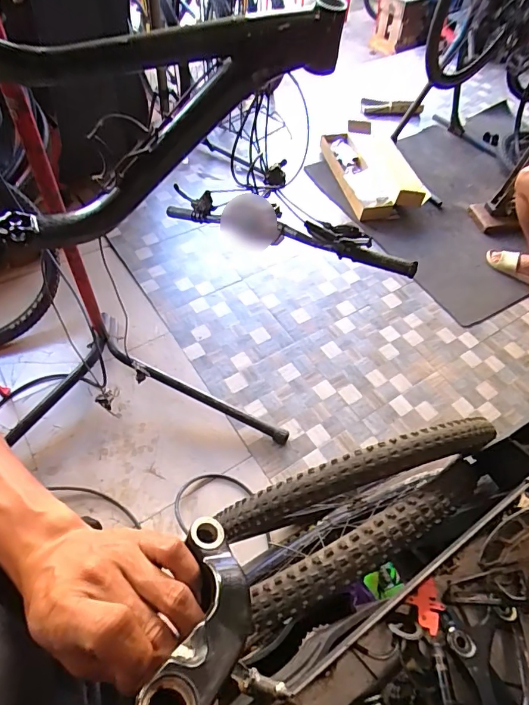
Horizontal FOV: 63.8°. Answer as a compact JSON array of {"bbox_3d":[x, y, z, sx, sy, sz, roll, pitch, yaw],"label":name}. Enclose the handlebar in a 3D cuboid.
[{"bbox_3d":[0.000,-0.310,1.030,0.748,0.118,0.053,25,61,30],"label":"handlebar"}]

